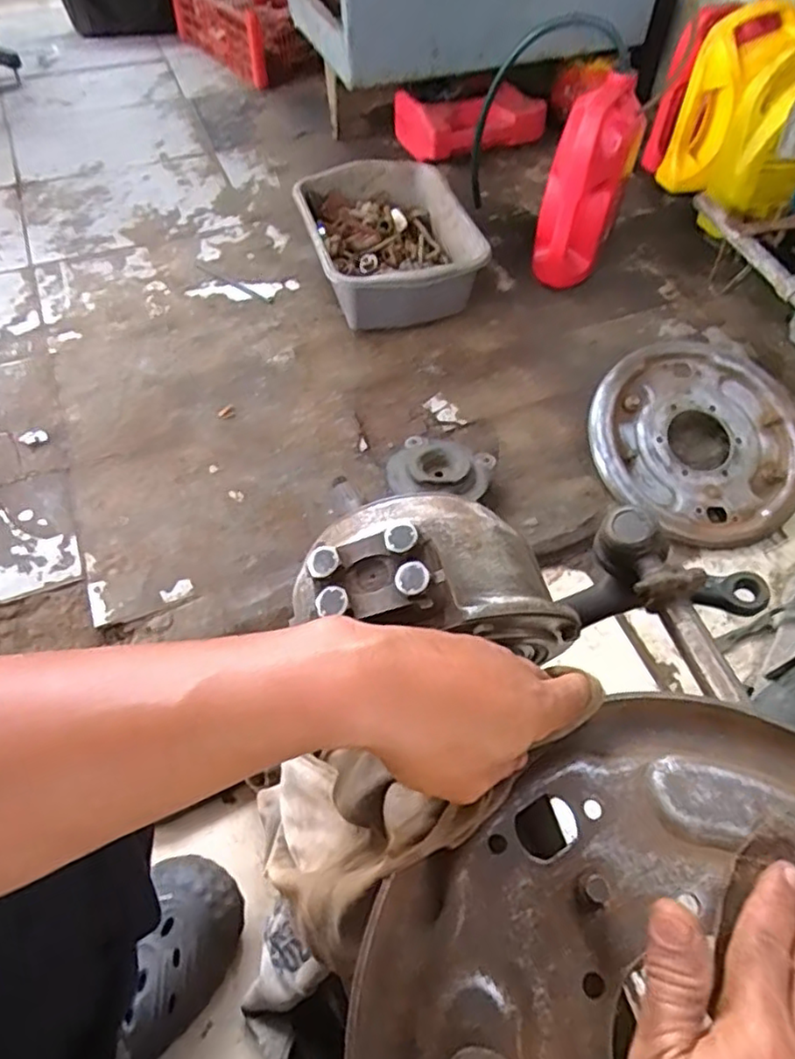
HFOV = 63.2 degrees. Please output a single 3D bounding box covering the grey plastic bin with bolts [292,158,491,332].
[{"bbox_3d":[-0.018,-0.477,1.108,0.258,0.132,0.309,-16,57,-12],"label":"grey plastic bin with bolts"}]

